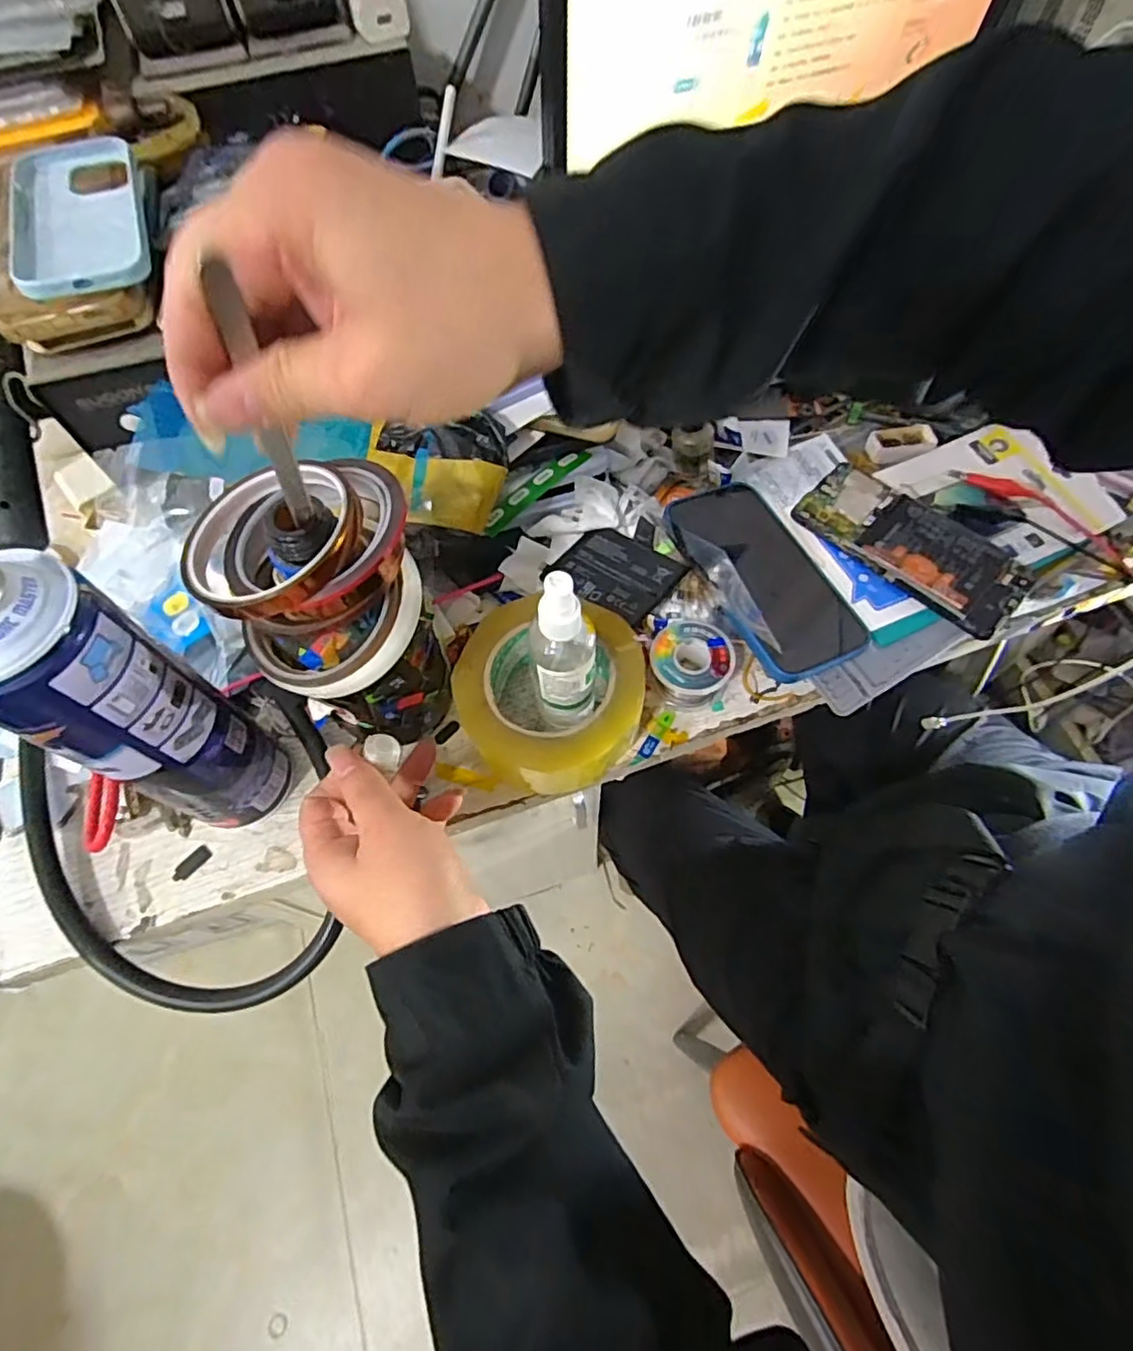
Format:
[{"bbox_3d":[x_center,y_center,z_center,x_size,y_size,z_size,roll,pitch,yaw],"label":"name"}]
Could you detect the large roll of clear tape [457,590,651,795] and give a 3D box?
[{"bbox_3d":[-0.011,0.014,0.406,0.115,0.048,0.119,-1,62,2],"label":"large roll of clear tape"}]

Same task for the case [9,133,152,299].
[{"bbox_3d":[-0.317,-0.302,0.405,0.075,0.015,0.165,-21,63,-8],"label":"case"}]

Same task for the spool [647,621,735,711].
[{"bbox_3d":[0.083,-0.006,0.418,0.053,0.032,0.052,-1,62,2],"label":"spool"}]

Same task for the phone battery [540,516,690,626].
[{"bbox_3d":[0.035,-0.079,0.443,0.085,0.012,0.069,33,71,30],"label":"phone battery"}]

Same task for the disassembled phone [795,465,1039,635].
[{"bbox_3d":[0.253,-0.097,0.457,0.157,0.010,0.073,40,71,21],"label":"disassembled phone"}]

